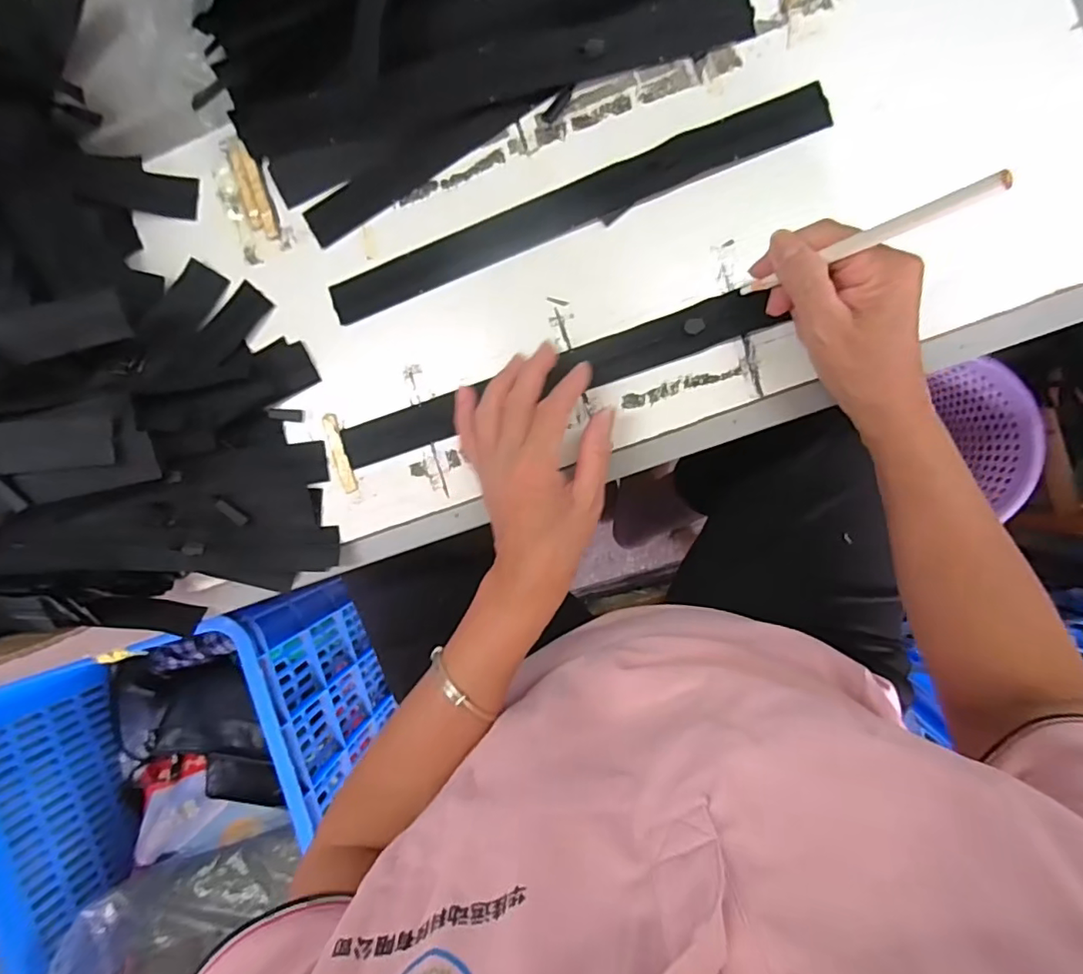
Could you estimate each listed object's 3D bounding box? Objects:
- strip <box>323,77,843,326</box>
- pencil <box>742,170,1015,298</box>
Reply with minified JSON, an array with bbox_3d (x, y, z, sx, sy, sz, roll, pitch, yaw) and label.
[{"bbox_3d":[0.018,-0.192,0.387,0.351,0.008,0.035,-19,84,8],"label":"strip"},{"bbox_3d":[0.168,-0.131,0.303,0.007,0.144,0.009,-11,94,-27],"label":"pencil"}]

